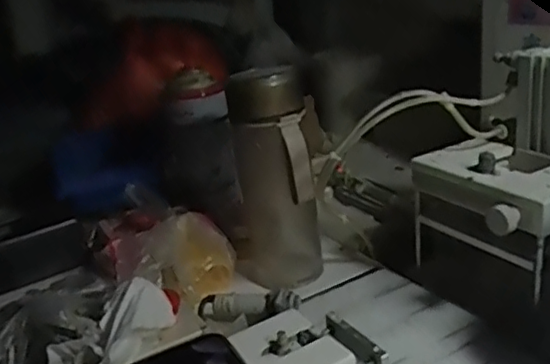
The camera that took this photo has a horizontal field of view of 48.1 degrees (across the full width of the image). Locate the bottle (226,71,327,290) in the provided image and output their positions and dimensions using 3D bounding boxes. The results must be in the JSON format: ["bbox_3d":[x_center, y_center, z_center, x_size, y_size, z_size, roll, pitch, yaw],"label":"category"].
[{"bbox_3d":[-0.003,0.005,0.558,0.074,0.213,0.081,-8,22,-2],"label":"bottle"}]

